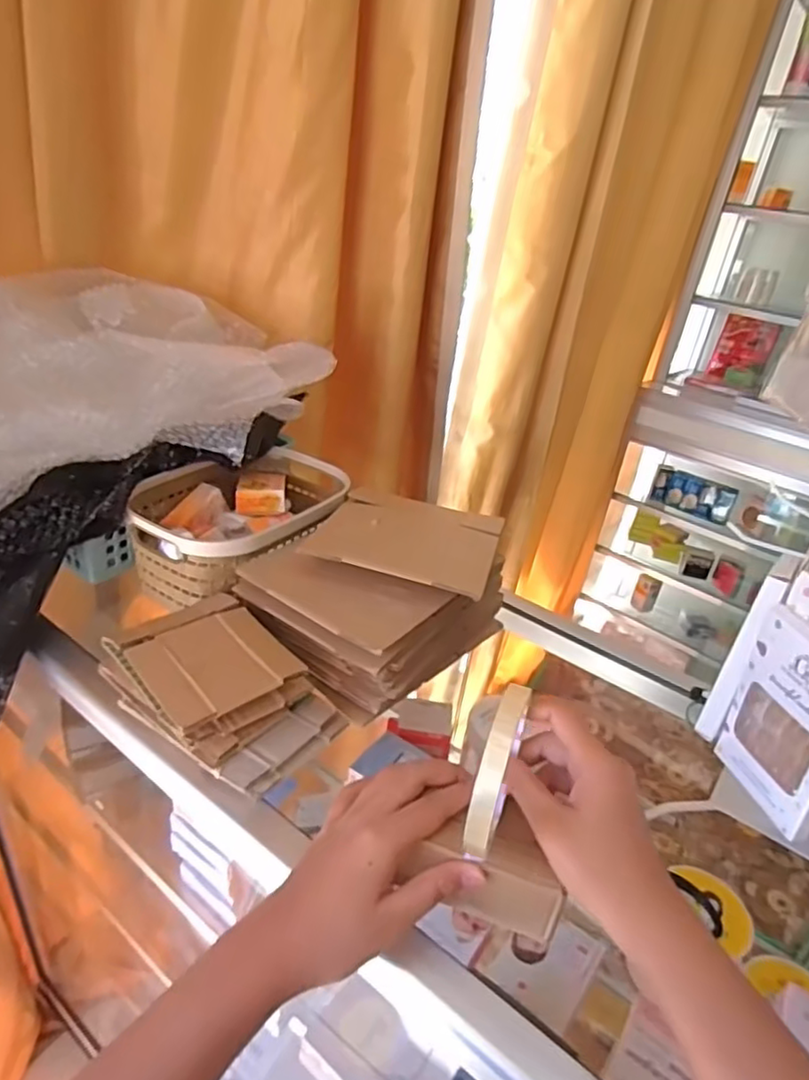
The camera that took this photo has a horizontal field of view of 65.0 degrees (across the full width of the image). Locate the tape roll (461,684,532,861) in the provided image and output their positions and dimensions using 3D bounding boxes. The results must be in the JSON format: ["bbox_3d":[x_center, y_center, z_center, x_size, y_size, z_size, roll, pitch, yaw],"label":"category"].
[{"bbox_3d":[0.054,0.128,0.362,0.016,0.105,0.095,18,30,17],"label":"tape roll"}]

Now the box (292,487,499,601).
[{"bbox_3d":[0.006,-0.005,0.597,0.158,0.008,0.165,13,25,8],"label":"box"}]

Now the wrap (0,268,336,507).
[{"bbox_3d":[-0.312,-0.155,0.651,0.423,0.164,0.282,-14,36,-34],"label":"wrap"}]

